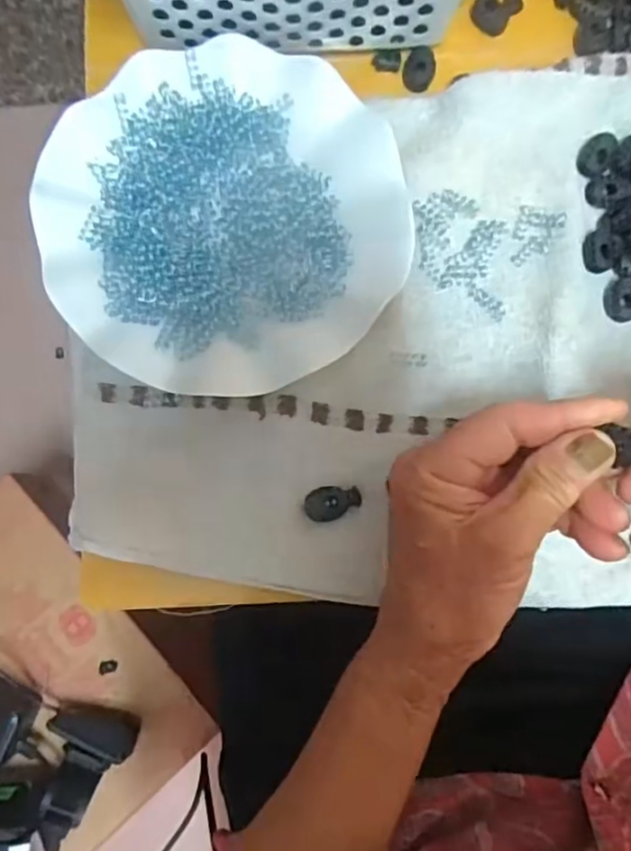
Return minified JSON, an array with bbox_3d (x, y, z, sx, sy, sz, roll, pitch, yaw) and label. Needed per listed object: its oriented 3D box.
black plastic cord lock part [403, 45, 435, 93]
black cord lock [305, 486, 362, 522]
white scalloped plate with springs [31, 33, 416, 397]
[{"bbox_3d":[0.058,-0.200,0.354,0.017,0.009,0.024,10,84,1],"label":"black plastic cord lock part"},{"bbox_3d":[0.009,0.039,0.317,0.028,0.007,0.017,-3,83,0],"label":"black cord lock"},{"bbox_3d":[-0.046,-0.106,0.328,0.175,0.023,0.176,0,83,0],"label":"white scalloped plate with springs"}]

